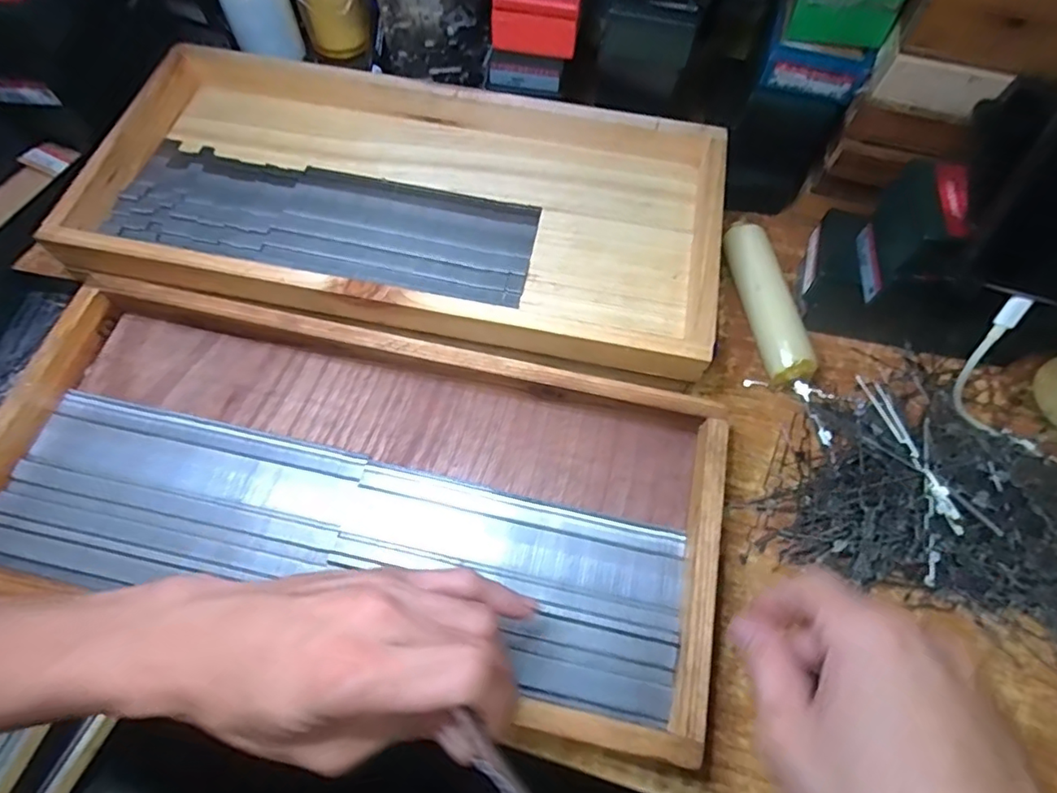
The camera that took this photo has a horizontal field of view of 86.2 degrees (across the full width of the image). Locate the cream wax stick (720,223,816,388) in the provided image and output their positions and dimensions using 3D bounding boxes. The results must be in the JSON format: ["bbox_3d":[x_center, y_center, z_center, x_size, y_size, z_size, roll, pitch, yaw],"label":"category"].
[{"bbox_3d":[0.169,-0.069,0.406,0.031,0.023,0.125,-7,66,-5],"label":"cream wax stick"}]

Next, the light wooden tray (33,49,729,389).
[{"bbox_3d":[-0.085,-0.145,0.404,0.437,0.038,0.224,12,66,4],"label":"light wooden tray"}]

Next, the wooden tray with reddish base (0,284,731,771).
[{"bbox_3d":[-0.106,0.055,0.341,0.427,0.045,0.194,12,70,5],"label":"wooden tray with reddish base"}]

